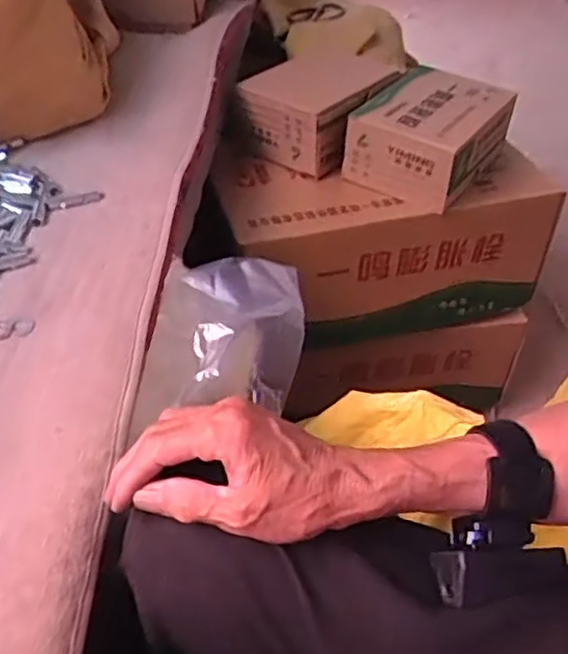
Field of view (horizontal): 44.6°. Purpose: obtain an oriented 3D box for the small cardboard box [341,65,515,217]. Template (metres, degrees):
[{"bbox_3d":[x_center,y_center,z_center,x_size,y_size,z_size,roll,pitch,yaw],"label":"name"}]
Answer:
[{"bbox_3d":[0.164,-0.219,0.796,0.135,0.082,0.154,27,49,23],"label":"small cardboard box"}]

